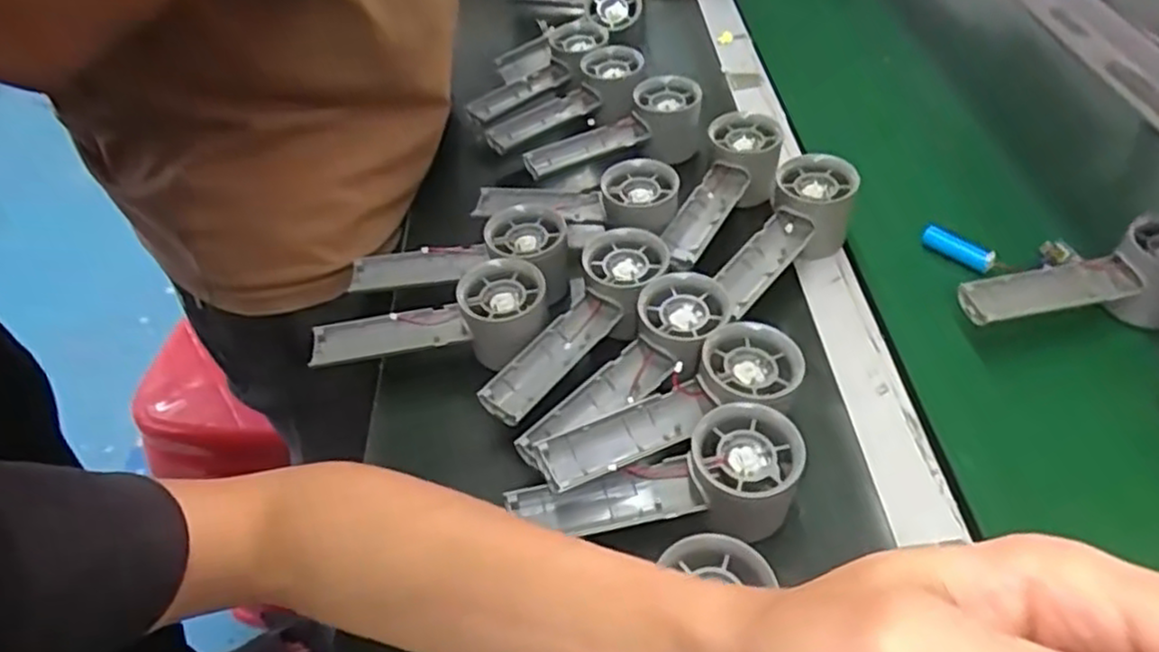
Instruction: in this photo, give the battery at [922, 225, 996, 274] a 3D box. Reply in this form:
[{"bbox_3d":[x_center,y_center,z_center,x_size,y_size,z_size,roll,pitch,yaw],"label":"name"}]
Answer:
[{"bbox_3d":[0.281,-0.058,0.532,0.016,0.018,0.052,-38,55,-26],"label":"battery"}]

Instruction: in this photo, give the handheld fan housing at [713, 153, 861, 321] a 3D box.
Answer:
[{"bbox_3d":[0.149,-0.062,0.525,0.056,0.057,0.139,34,75,30],"label":"handheld fan housing"}]

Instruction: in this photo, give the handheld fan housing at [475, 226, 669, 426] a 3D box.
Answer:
[{"bbox_3d":[0.001,0.001,0.471,0.054,0.034,0.159,31,70,29],"label":"handheld fan housing"}]

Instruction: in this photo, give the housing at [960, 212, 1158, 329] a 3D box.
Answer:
[{"bbox_3d":[0.329,-0.029,0.475,0.152,0.051,0.054,-6,48,-1],"label":"housing"}]

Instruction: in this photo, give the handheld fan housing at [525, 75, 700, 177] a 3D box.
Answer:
[{"bbox_3d":[0.027,-0.170,0.626,0.157,0.053,0.051,-14,48,-7],"label":"handheld fan housing"}]

